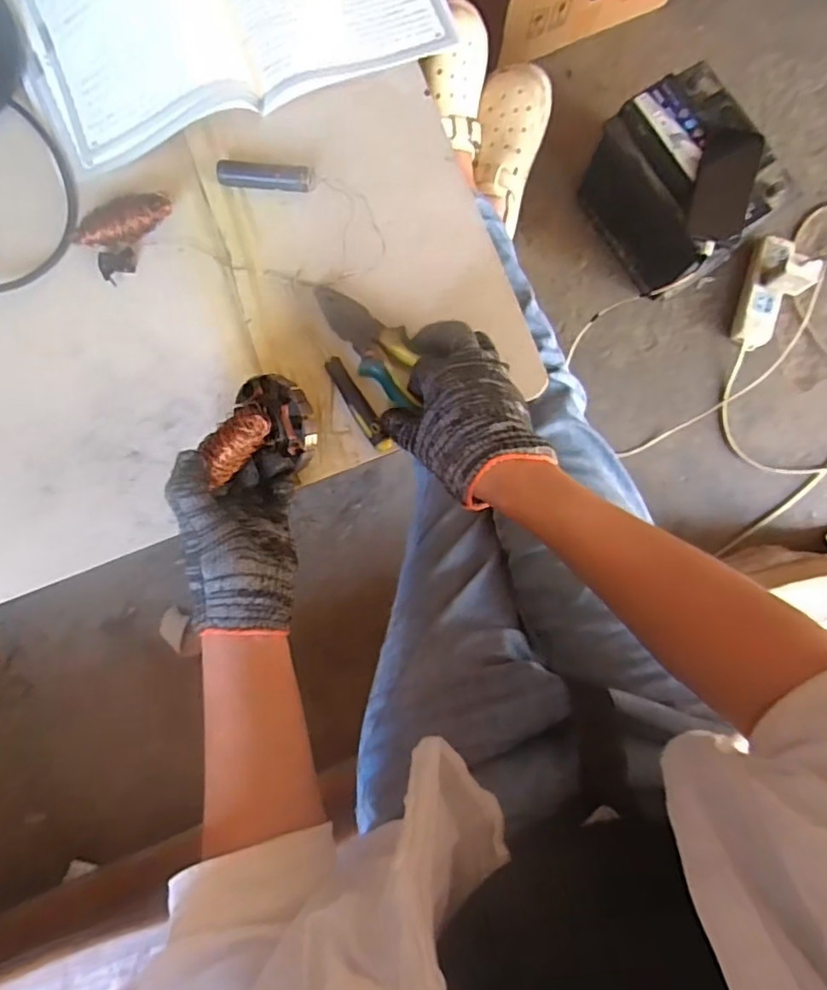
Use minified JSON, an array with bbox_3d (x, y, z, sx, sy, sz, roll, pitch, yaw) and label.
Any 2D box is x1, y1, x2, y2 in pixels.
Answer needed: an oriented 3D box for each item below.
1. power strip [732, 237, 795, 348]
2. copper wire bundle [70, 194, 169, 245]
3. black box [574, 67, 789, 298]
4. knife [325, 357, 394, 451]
[{"bbox_3d":[0.547,-0.319,0.930,0.052,0.054,0.182,16,85,0],"label":"power strip"},{"bbox_3d":[-0.237,-0.222,0.482,0.082,0.020,0.028,-20,86,-3],"label":"copper wire bundle"},{"bbox_3d":[0.381,-0.441,0.864,0.169,0.188,0.234,-34,86,-4],"label":"black box"},{"bbox_3d":[-0.044,-0.074,0.479,0.017,0.011,0.087,-32,86,-4],"label":"knife"}]

